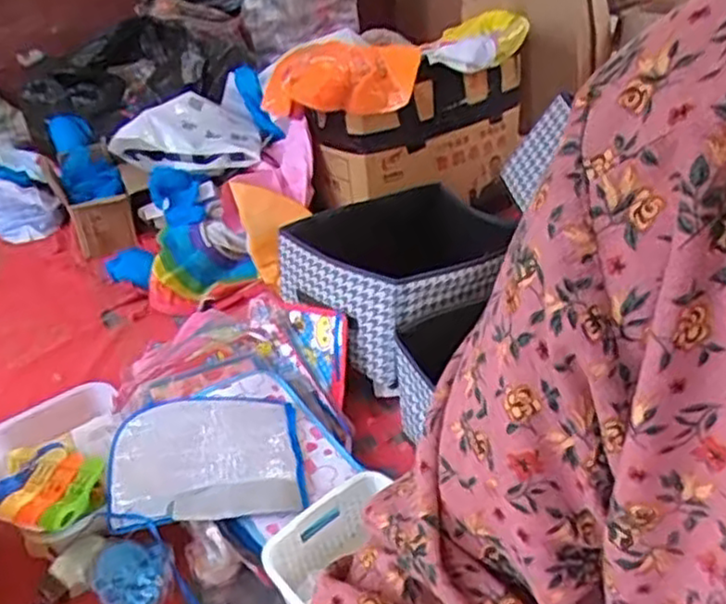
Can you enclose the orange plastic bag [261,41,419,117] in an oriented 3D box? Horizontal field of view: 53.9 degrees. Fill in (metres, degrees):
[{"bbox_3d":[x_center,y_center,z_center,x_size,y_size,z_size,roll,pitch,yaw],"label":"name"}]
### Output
[{"bbox_3d":[-0.043,-0.460,1.455,0.312,0.109,0.188,-14,36,-13],"label":"orange plastic bag"}]

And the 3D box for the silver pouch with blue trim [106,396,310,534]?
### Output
[{"bbox_3d":[-0.221,0.210,1.003,0.256,0.035,0.207,-10,36,-7],"label":"silver pouch with blue trim"}]

